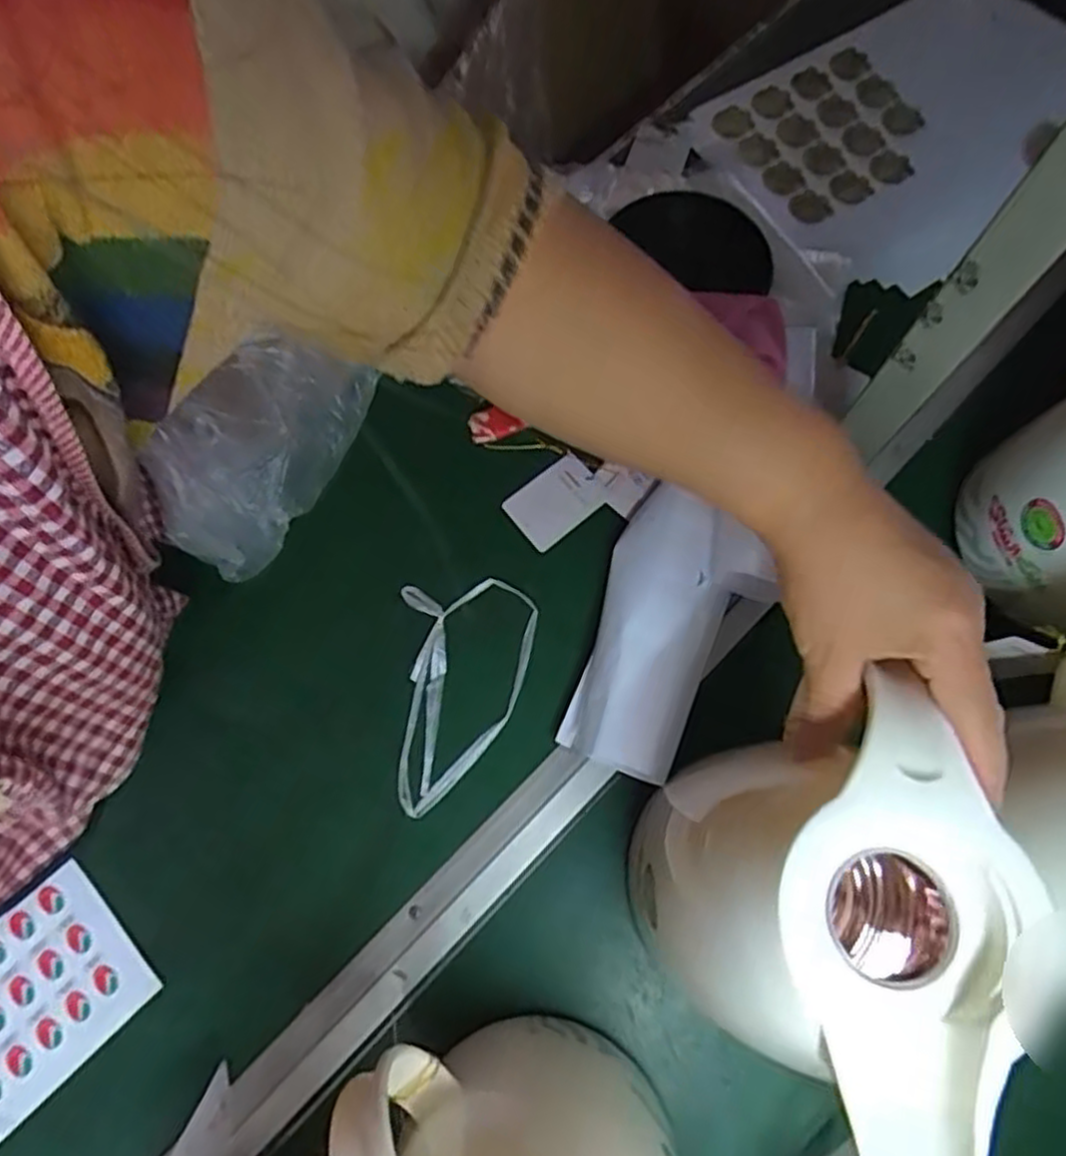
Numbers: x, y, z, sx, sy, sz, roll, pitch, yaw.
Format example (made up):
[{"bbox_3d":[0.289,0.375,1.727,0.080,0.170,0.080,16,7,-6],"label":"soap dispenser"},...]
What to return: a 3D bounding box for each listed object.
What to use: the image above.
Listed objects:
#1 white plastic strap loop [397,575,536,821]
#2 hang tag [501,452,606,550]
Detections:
[{"bbox_3d":[-0.045,0.080,0.514,0.096,0.004,0.159,-2,73,1],"label":"white plastic strap loop"},{"bbox_3d":[0.017,-0.058,0.553,0.069,0.005,0.050,-39,80,-6],"label":"hang tag"}]

